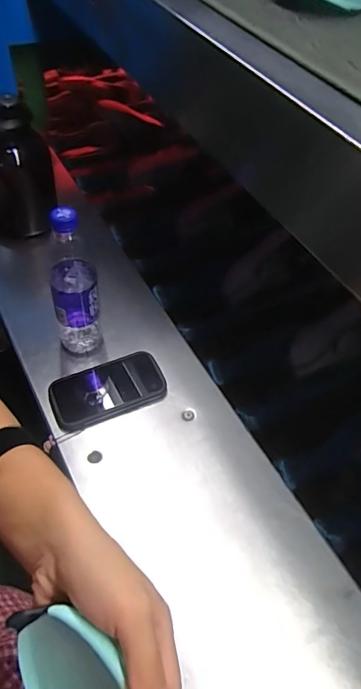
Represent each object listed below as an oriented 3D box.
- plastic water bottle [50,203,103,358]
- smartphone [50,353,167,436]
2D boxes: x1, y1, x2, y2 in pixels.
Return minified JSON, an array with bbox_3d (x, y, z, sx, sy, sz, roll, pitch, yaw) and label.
[{"bbox_3d":[-0.144,-0.080,0.624,0.063,0.234,0.068,-14,55,-15],"label":"plastic water bottle"},{"bbox_3d":[-0.102,0.063,0.655,0.158,0.013,0.087,-17,56,-16],"label":"smartphone"}]

